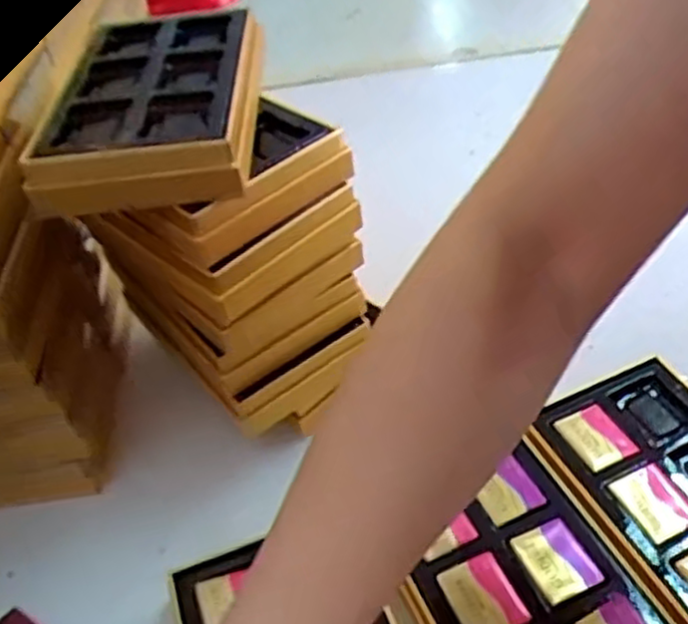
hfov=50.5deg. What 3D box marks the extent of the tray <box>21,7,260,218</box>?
[{"bbox_3d":[-0.099,-0.114,0.389,0.106,0.033,0.155,-7,43,3],"label":"tray"}]

